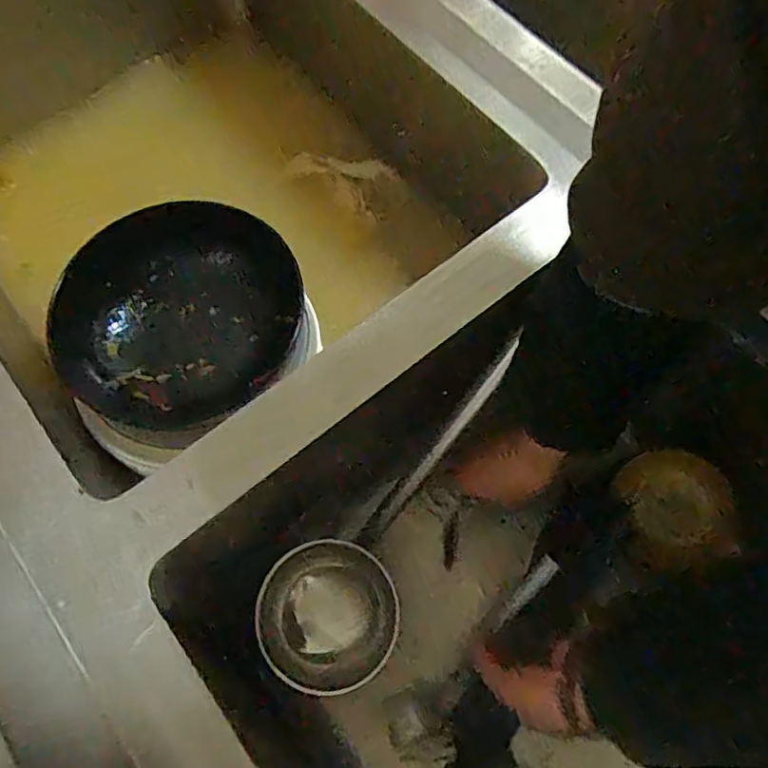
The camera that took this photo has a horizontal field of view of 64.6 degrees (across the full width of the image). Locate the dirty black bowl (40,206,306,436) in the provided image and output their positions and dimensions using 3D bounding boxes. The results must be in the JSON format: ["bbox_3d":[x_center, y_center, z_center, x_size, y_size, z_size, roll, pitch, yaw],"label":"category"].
[{"bbox_3d":[-0.186,-0.061,0.568,0.217,0.075,0.190,-29,100,-12],"label":"dirty black bowl"}]

